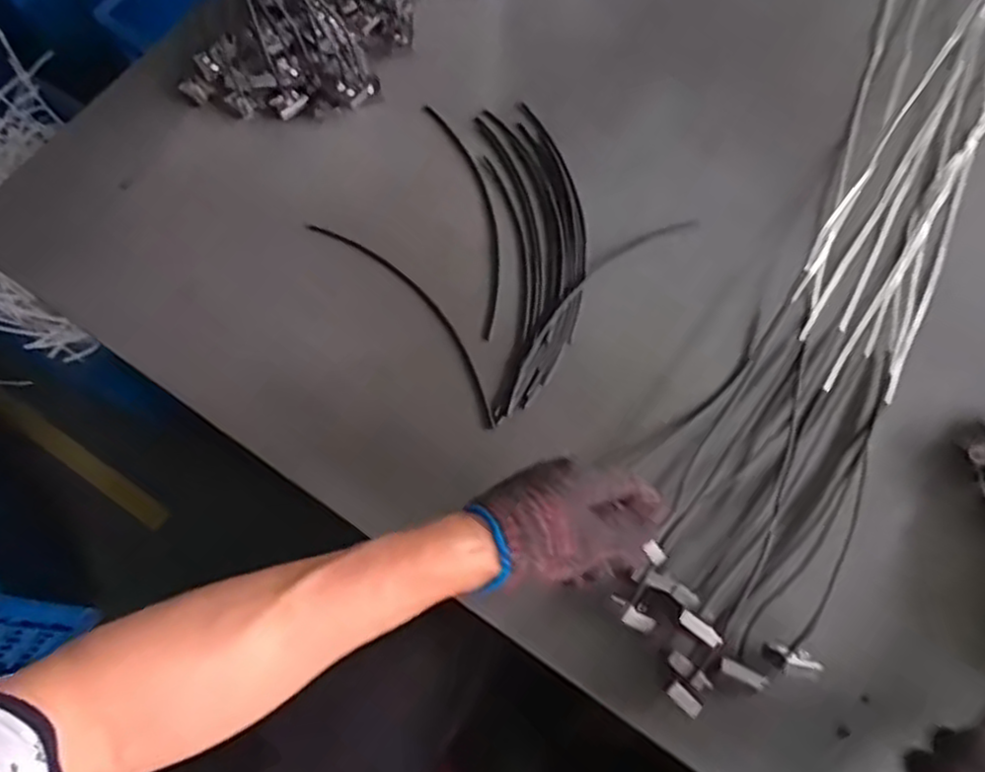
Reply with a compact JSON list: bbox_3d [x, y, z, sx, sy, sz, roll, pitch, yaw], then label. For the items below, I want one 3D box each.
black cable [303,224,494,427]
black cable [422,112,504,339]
[{"bbox_3d":[-0.076,-0.073,0.690,0.040,0.009,0.280,-35,69,-21],"label":"black cable"},{"bbox_3d":[-0.018,-0.172,0.719,0.040,0.005,0.272,-13,69,-4],"label":"black cable"}]

